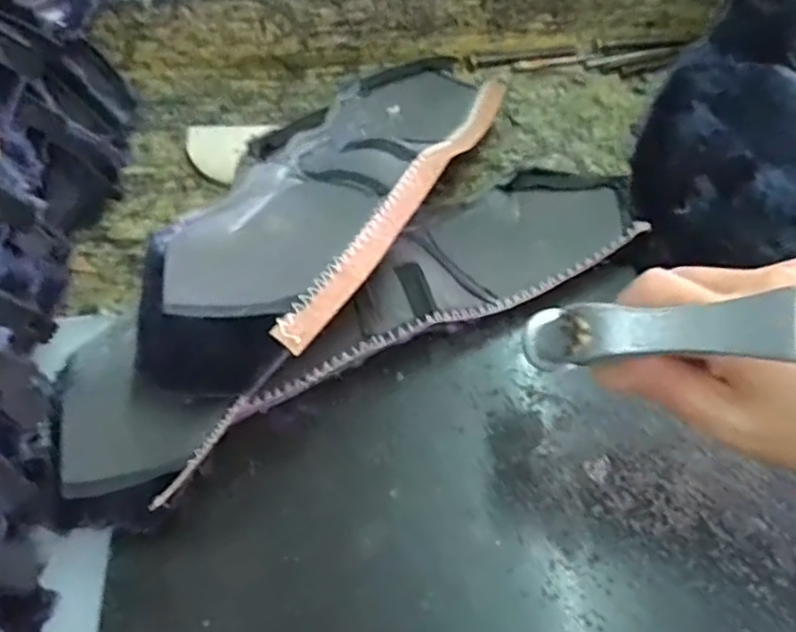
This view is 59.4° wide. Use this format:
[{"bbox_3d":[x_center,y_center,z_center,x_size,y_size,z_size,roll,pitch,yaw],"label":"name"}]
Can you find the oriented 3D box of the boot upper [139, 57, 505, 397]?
[{"bbox_3d":[-0.041,-0.085,0.422,0.129,0.053,0.320,21,47,12],"label":"boot upper"}]

